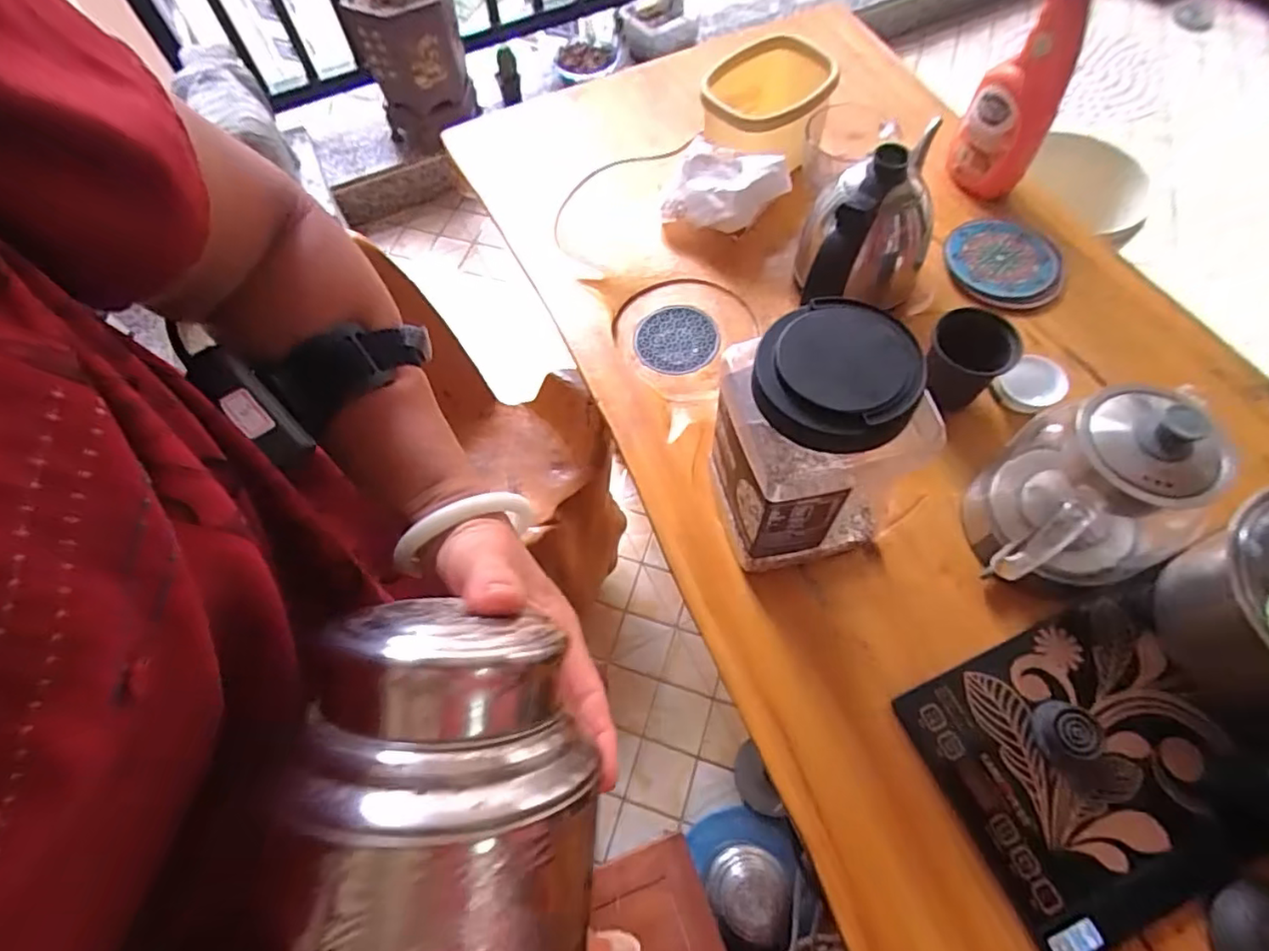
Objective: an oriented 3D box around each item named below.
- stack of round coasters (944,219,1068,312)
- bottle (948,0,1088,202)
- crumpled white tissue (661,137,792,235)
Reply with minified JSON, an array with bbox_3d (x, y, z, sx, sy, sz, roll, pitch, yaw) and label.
[{"bbox_3d":[0.409,-0.240,0.685,0.122,0.020,0.121,38,71,18],"label":"stack of round coasters"},{"bbox_3d":[0.406,-0.407,0.650,0.087,0.261,0.041,26,67,14],"label":"bottle"},{"bbox_3d":[0.102,-0.318,0.695,0.130,0.076,0.064,29,68,15],"label":"crumpled white tissue"}]

